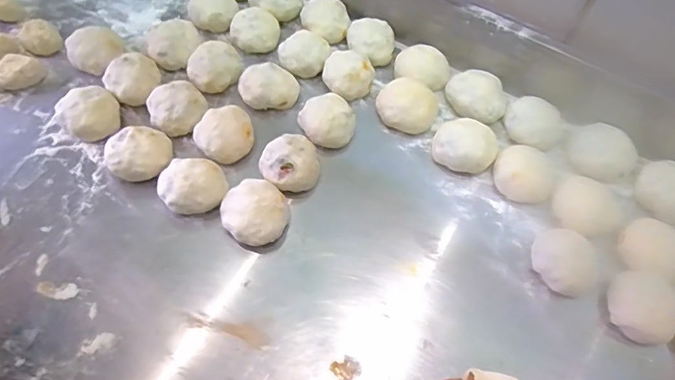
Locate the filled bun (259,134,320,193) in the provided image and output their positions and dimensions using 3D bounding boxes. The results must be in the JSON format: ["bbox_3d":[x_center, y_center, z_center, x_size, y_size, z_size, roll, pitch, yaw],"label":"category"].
[{"bbox_3d":[-0.058,-0.028,0.597,0.067,0.052,0.067,2,59,-3],"label":"filled bun"}]

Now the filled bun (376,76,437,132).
[{"bbox_3d":[0.096,-0.117,0.662,0.083,0.045,0.076,9,59,1],"label":"filled bun"}]

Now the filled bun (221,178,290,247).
[{"bbox_3d":[-0.093,0.029,0.562,0.072,0.056,0.075,2,59,-3],"label":"filled bun"}]

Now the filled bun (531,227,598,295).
[{"bbox_3d":[0.263,0.080,0.563,0.067,0.036,0.077,-6,60,-8],"label":"filled bun"}]

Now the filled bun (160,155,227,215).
[{"bbox_3d":[-0.170,-0.004,0.574,0.077,0.054,0.065,-4,60,-7],"label":"filled bun"}]

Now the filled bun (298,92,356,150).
[{"bbox_3d":[-0.013,-0.089,0.642,0.072,0.043,0.077,-17,62,-14],"label":"filled bun"}]

